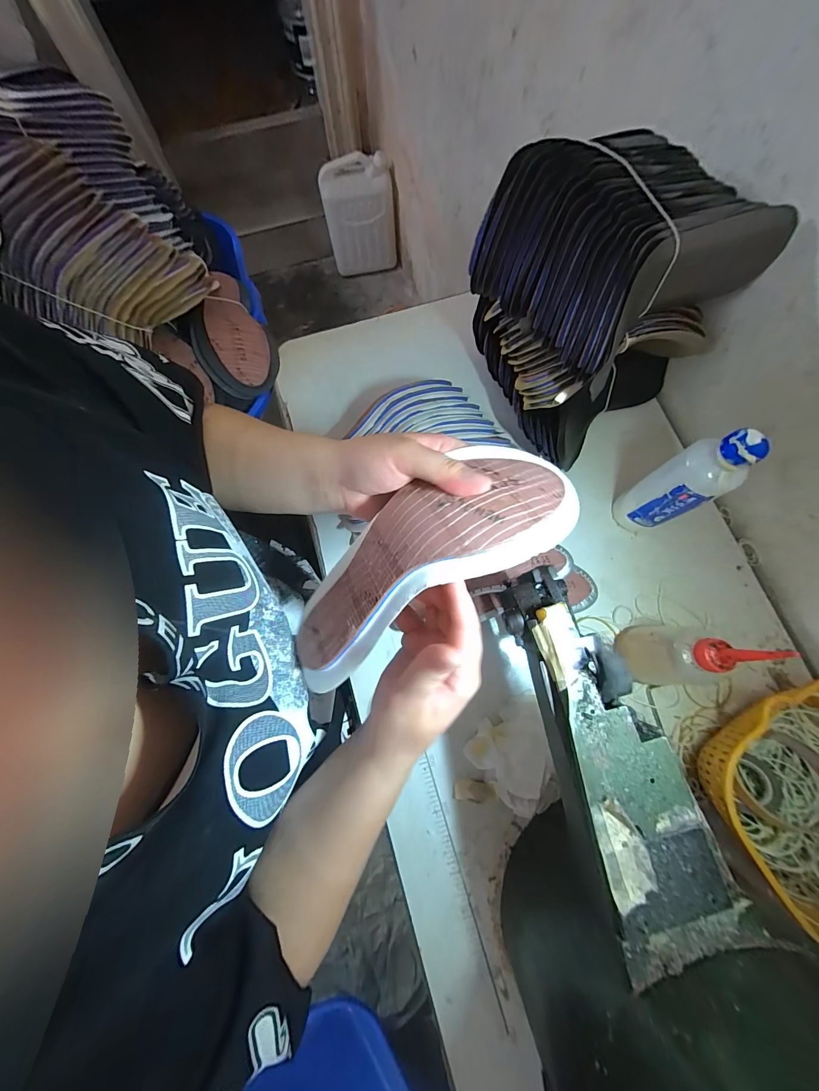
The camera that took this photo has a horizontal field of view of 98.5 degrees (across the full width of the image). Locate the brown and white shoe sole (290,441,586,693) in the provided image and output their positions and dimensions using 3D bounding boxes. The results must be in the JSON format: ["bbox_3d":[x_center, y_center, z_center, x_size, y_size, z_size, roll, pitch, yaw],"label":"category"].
[{"bbox_3d":[0.001,0.010,0.237,0.221,0.047,0.084,-36,77,11],"label":"brown and white shoe sole"}]

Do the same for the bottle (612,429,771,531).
[{"bbox_3d":[0.287,-0.063,0.385,0.051,0.176,0.048,25,77,7],"label":"bottle"}]

